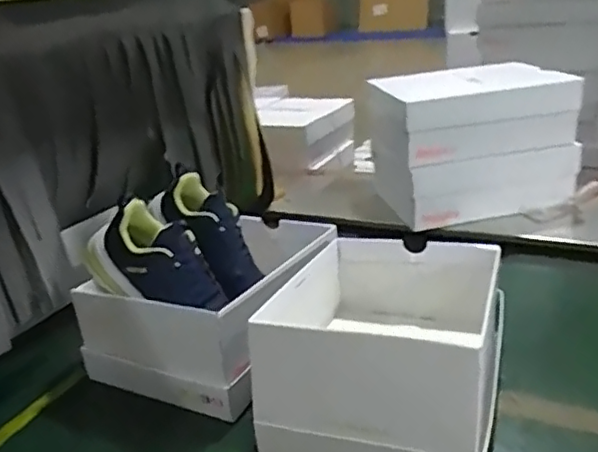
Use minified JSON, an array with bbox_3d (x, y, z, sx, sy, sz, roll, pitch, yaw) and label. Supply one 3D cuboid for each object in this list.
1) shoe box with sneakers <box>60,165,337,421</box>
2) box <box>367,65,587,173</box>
[{"bbox_3d":[-0.107,0.053,0.826,0.242,0.189,0.338,5,25,27],"label":"shoe box with sneakers"},{"bbox_3d":[0.305,-0.208,1.084,0.313,0.122,0.176,-10,22,-8],"label":"box"}]

